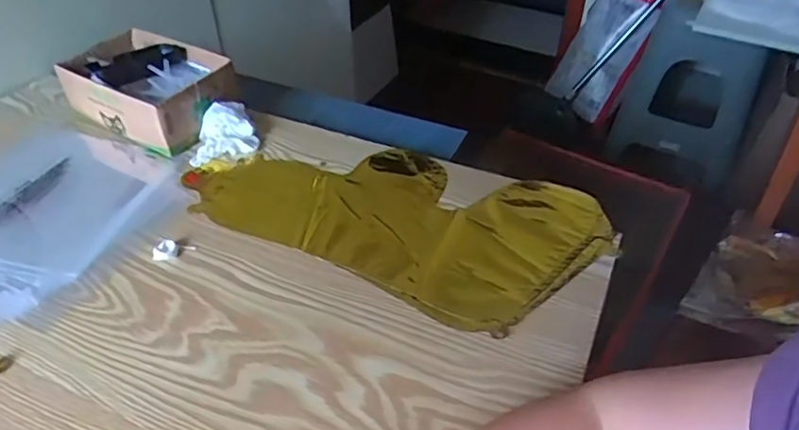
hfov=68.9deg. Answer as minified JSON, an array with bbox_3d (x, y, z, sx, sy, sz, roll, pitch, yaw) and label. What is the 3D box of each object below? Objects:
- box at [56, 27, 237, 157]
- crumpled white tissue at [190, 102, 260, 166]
[{"bbox_3d":[-0.303,-0.155,0.715,0.194,0.070,0.139,26,48,26],"label":"box"},{"bbox_3d":[-0.207,-0.094,0.671,0.081,0.036,0.075,-19,45,-20],"label":"crumpled white tissue"}]

